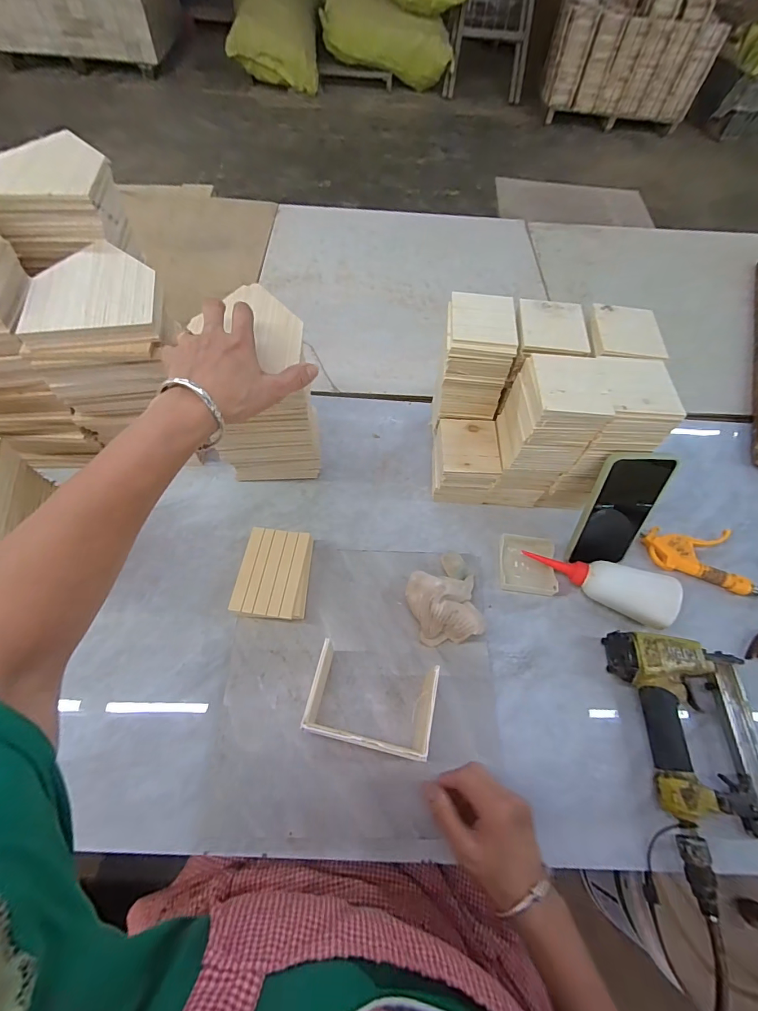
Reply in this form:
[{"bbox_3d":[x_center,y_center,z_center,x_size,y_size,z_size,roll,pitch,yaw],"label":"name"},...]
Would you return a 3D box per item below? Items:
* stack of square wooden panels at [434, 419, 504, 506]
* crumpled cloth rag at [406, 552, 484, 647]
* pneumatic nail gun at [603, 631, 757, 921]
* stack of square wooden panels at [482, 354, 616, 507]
[{"bbox_3d":[0.111,-0.056,0.563,0.084,0.096,0.086,5,60,-1],"label":"stack of square wooden panels"},{"bbox_3d":[0.077,0.106,0.491,0.085,0.054,0.110,2,60,-2],"label":"crumpled cloth rag"},{"bbox_3d":[0.344,0.259,0.430,0.134,0.047,0.235,0,61,-4],"label":"pneumatic nail gun"},{"bbox_3d":[0.200,-0.078,0.511,0.093,0.206,0.089,0,61,-4],"label":"stack of square wooden panels"}]

